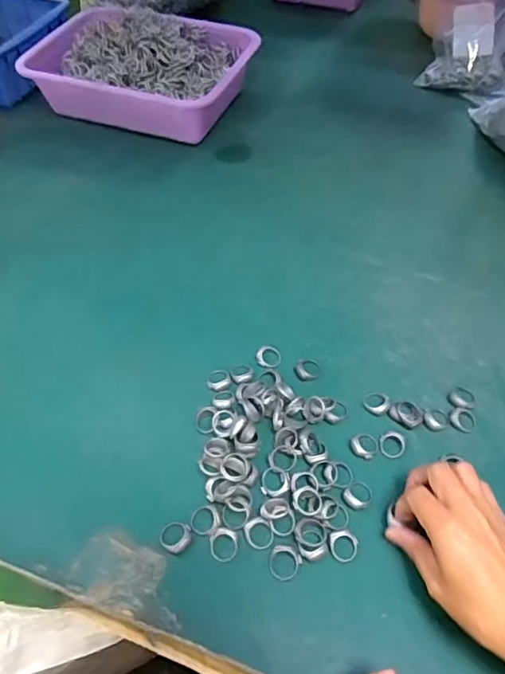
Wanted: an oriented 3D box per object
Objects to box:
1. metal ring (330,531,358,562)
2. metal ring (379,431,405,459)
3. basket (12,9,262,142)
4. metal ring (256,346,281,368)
[{"bbox_3d":[0.071,0.159,0.396,0.022,0.004,0.022,-1,52,2],"label":"metal ring"},{"bbox_3d":[0.121,0.092,0.447,0.021,0.004,0.023,-1,52,2],"label":"metal ring"},{"bbox_3d":[-0.158,-0.400,0.778,0.296,0.096,0.214,16,55,14],"label":"basket"},{"bbox_3d":[0.016,0.020,0.509,0.024,0.008,0.025,-1,52,2],"label":"metal ring"}]

